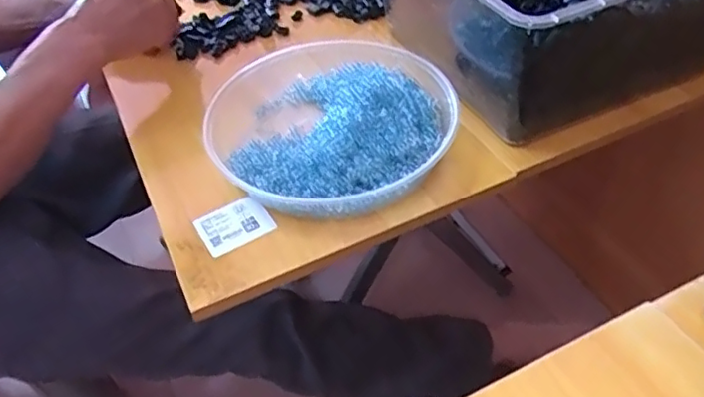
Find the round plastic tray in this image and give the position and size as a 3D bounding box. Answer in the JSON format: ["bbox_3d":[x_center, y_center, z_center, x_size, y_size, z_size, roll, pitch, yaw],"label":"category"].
[{"bbox_3d":[-0.020,-0.075,0.574,0.218,0.046,0.222,-4,46,4],"label":"round plastic tray"}]

